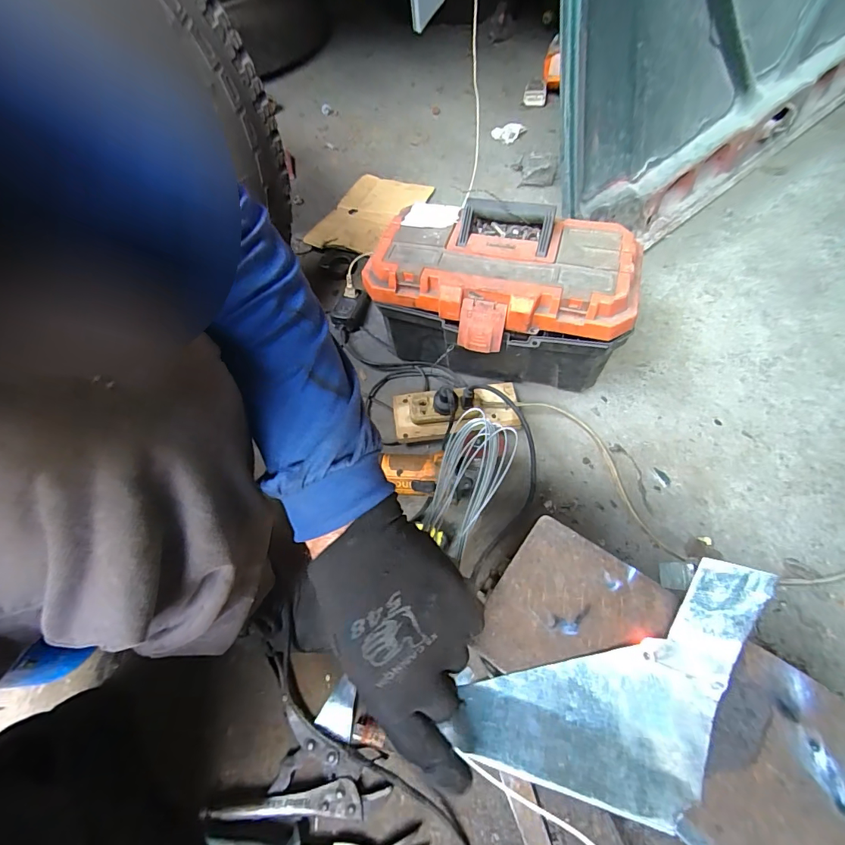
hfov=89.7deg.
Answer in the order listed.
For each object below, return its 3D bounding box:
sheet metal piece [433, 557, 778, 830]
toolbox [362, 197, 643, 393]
[{"bbox_3d":[0.142,0.192,0.283,0.225,0.030,0.108,-28,62,-1],"label":"sheet metal piece"},{"bbox_3d":[0.115,-0.181,0.678,0.372,0.215,0.214,10,62,12],"label":"toolbox"}]

